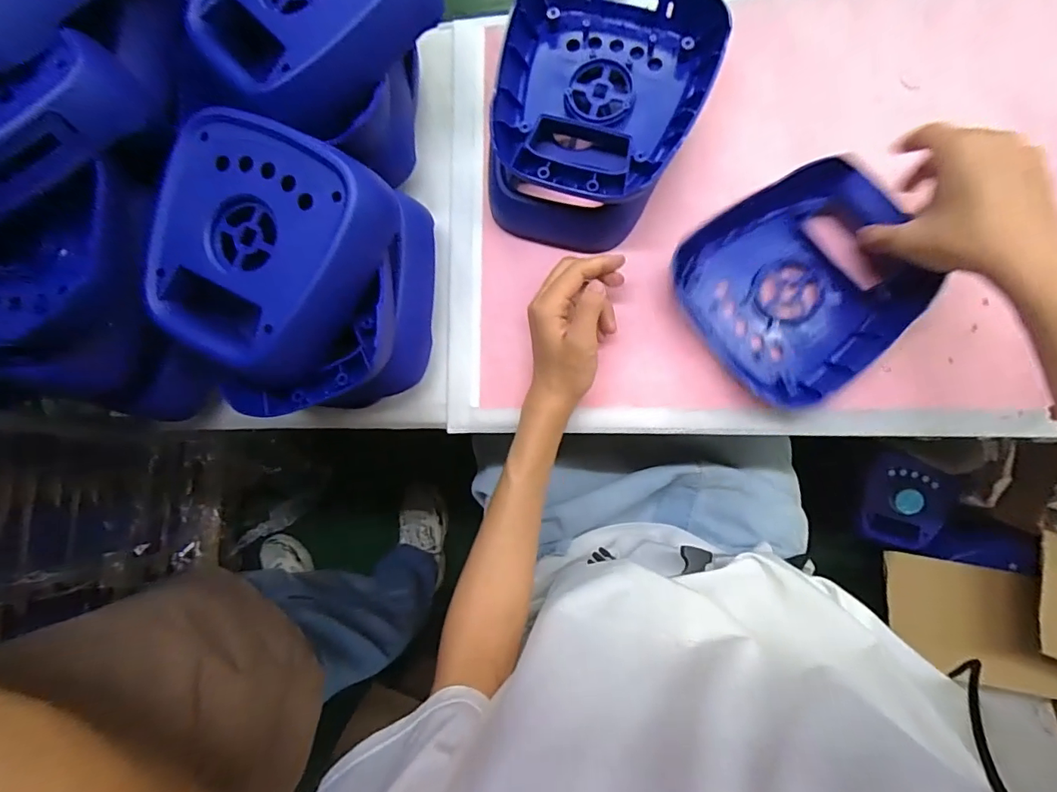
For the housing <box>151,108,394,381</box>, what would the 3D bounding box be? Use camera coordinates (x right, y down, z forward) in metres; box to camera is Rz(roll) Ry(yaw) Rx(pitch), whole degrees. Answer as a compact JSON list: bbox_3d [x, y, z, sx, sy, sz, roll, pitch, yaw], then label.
[{"bbox_3d":[-0.191,-0.103,0.350,0.166,0.052,0.173,23,91,8],"label":"housing"}]

